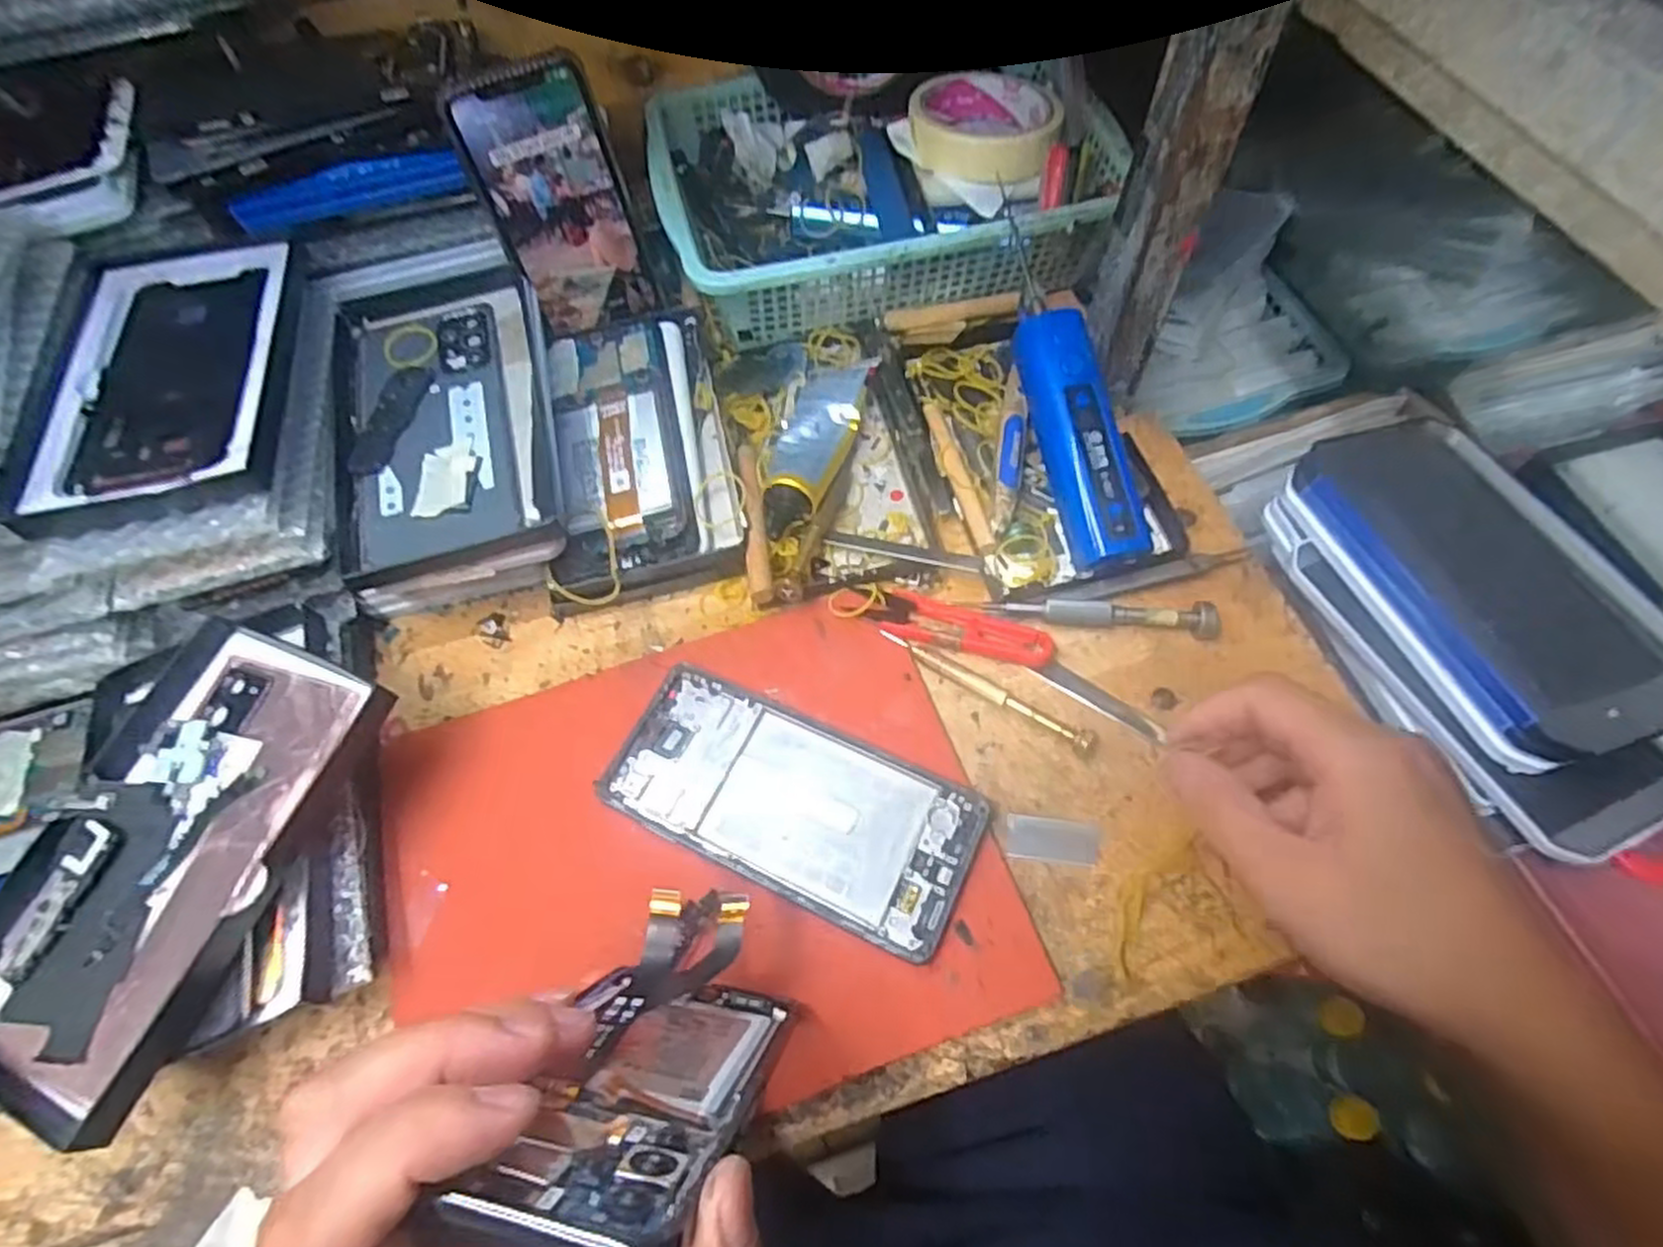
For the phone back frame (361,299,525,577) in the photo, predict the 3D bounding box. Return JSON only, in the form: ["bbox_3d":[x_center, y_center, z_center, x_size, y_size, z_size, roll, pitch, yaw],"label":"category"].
[{"bbox_3d":[-0.200,-0.102,0.394,0.076,0.005,0.153,-14,66,-8],"label":"phone back frame"}]

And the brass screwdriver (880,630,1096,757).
[{"bbox_3d":[0.073,0.030,0.370,0.109,0.011,0.012,28,67,16],"label":"brass screwdriver"}]

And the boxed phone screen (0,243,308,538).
[{"bbox_3d":[-0.301,-0.119,0.361,0.095,0.019,0.175,-10,59,-10],"label":"boxed phone screen"}]

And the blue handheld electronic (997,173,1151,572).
[{"bbox_3d":[0.120,-0.115,0.399,0.031,0.028,0.177,-13,82,-4],"label":"blue handheld electronic"}]

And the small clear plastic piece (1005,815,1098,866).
[{"bbox_3d":[0.096,0.093,0.338,0.039,0.004,0.019,5,62,5],"label":"small clear plastic piece"}]

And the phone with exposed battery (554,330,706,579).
[{"bbox_3d":[-0.112,-0.100,0.420,0.072,0.011,0.155,-7,66,-5],"label":"phone with exposed battery"}]

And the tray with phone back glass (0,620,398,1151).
[{"bbox_3d":[-0.265,0.089,0.313,0.110,0.021,0.177,19,64,12],"label":"tray with phone back glass"}]

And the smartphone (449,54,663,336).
[{"bbox_3d":[-0.147,-0.228,0.435,0.070,0.133,0.005,-25,46,-12],"label":"smartphone"}]

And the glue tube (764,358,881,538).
[{"bbox_3d":[-0.011,-0.101,0.434,0.042,0.031,0.125,11,63,8],"label":"glue tube"}]

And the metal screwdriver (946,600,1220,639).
[{"bbox_3d":[0.123,-0.002,0.380,0.122,0.017,0.016,3,62,4],"label":"metal screwdriver"}]

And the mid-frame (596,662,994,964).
[{"bbox_3d":[-0.018,0.079,0.346,0.160,0.009,0.072,23,65,14],"label":"mid-frame"}]

